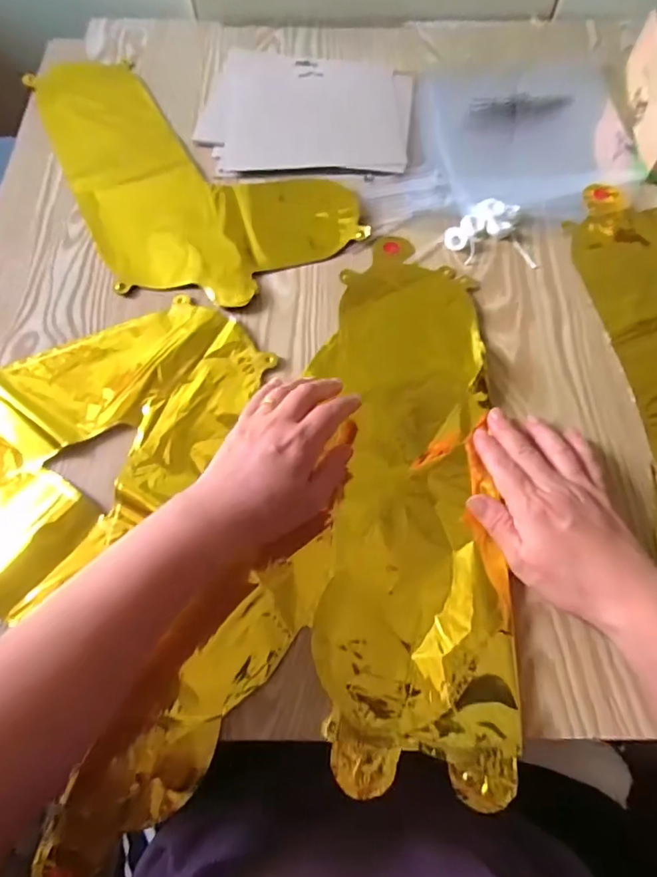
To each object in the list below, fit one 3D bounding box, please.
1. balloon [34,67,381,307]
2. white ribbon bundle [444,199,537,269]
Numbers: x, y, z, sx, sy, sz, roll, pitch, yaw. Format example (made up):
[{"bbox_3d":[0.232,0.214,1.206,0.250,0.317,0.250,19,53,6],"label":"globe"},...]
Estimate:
[{"bbox_3d":[-0.157,-0.304,0.545,0.235,0.006,0.412,-27,67,-11],"label":"balloon"},{"bbox_3d":[0.150,-0.195,0.483,0.076,0.013,0.077,-1,64,1],"label":"white ribbon bundle"}]

